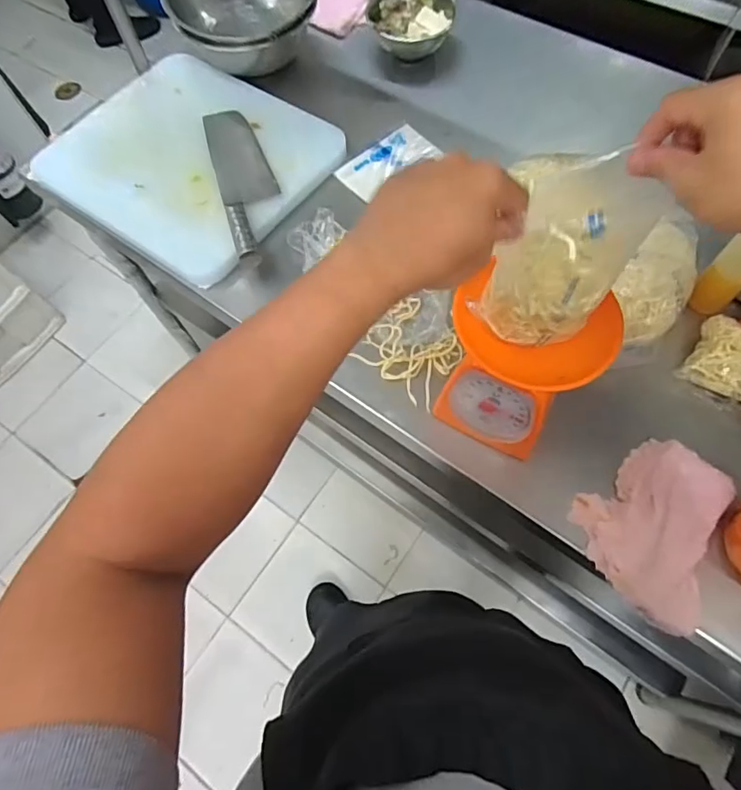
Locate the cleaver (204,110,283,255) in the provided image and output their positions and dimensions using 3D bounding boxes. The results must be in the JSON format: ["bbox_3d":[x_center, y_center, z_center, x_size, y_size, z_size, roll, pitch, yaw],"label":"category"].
[{"bbox_3d":[-0.190,-0.331,0.754,0.081,0.029,0.317,-19,67,-5],"label":"cleaver"}]

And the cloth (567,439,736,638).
[{"bbox_3d":[0.314,0.140,0.540,0.153,0.046,0.168,41,75,17],"label":"cloth"}]

